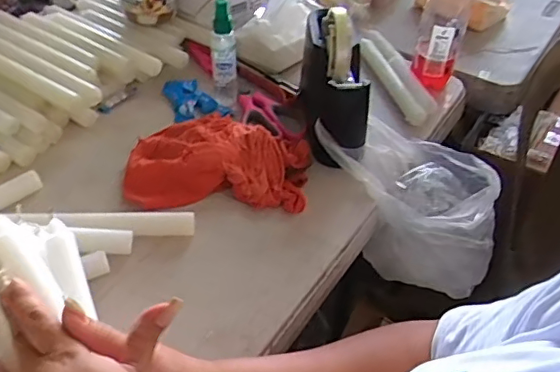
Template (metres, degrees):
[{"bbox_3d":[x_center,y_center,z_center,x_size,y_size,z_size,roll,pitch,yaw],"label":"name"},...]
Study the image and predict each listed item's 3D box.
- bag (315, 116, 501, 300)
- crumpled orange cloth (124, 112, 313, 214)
[{"bbox_3d":[0.149,0.020,0.646,0.207,0.146,0.127,24,47,22],"label":"bag"},{"bbox_3d":[-0.065,-0.028,0.599,0.193,0.038,0.126,1,43,-2],"label":"crumpled orange cloth"}]

